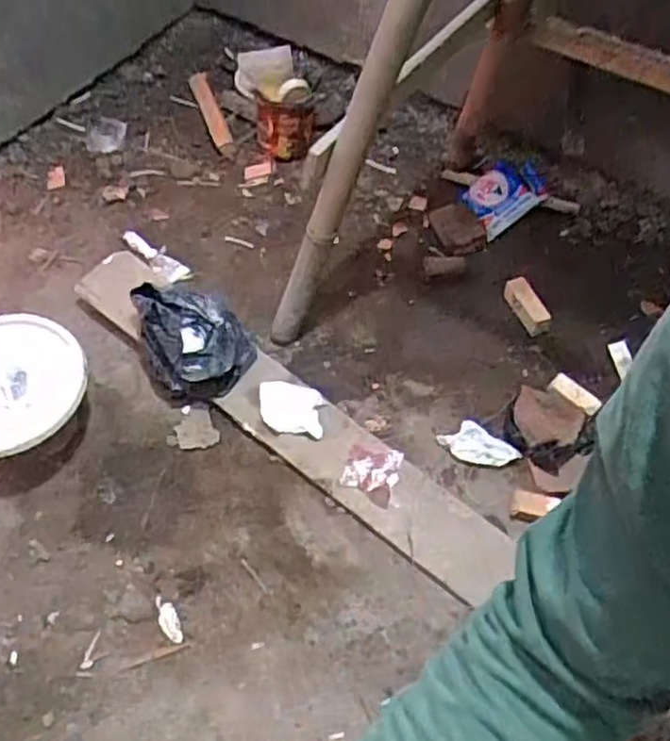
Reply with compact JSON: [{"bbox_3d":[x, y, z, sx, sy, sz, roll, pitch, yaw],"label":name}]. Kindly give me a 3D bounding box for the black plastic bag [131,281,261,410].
[{"bbox_3d":[-0.293,-0.061,1.496,0.221,0.161,0.239,-19,58,-14],"label":"black plastic bag"}]

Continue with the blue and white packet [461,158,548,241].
[{"bbox_3d":[0.432,-0.454,1.824,0.214,0.028,0.156,-38,77,-11],"label":"blue and white packet"}]

